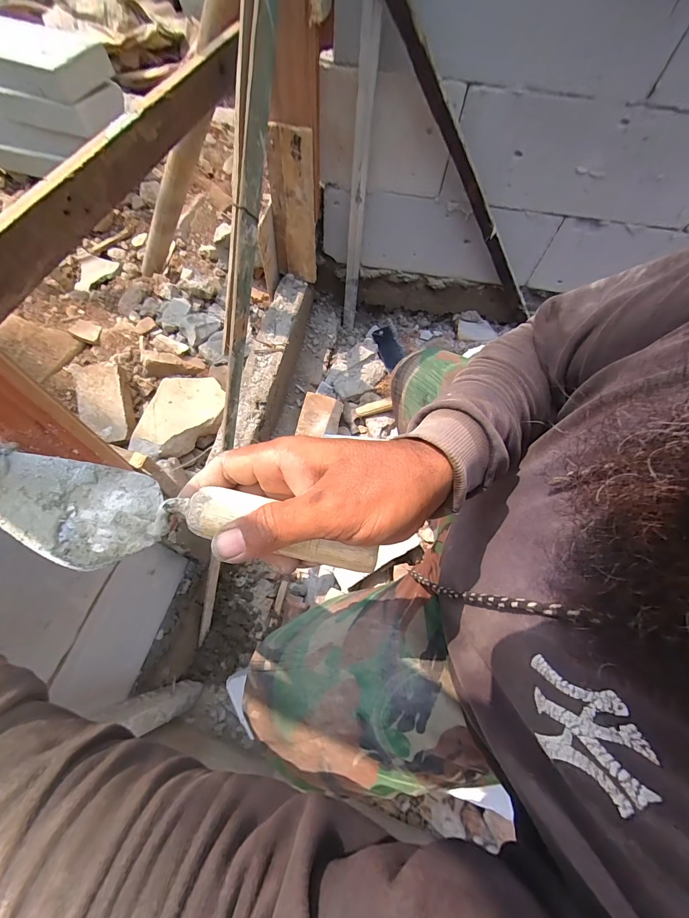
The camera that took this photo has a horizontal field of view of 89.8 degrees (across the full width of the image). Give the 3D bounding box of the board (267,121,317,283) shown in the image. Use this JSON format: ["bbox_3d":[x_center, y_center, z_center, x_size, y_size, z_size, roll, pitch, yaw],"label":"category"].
[{"bbox_3d":[-0.126,-0.611,0.865,0.119,0.345,0.023,22,65,5],"label":"board"}]

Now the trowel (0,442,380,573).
[{"bbox_3d":[-0.118,0.042,0.226,0.272,0.050,0.069,10,63,7],"label":"trowel"}]

